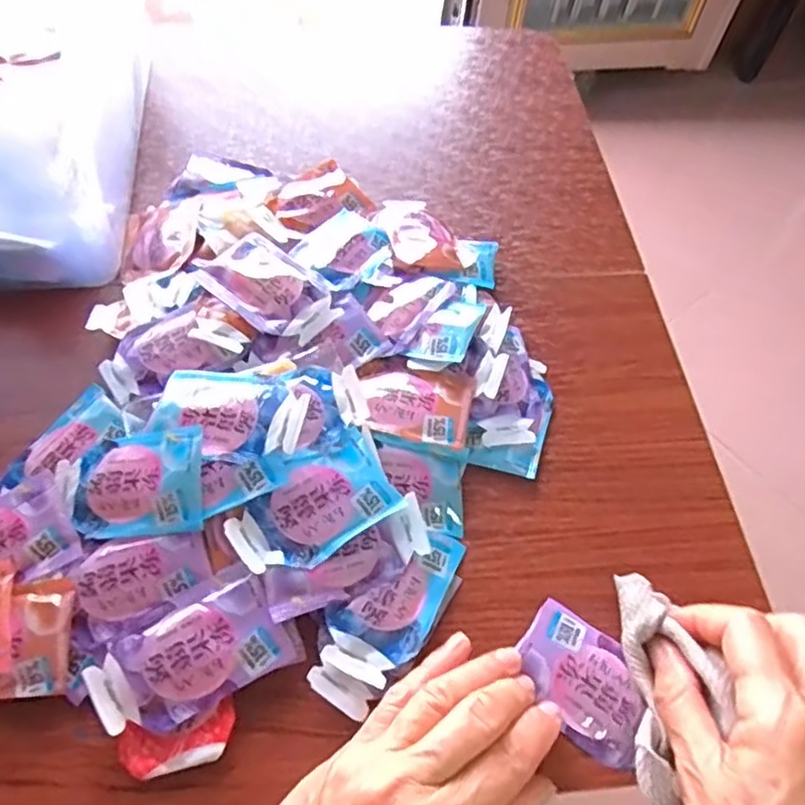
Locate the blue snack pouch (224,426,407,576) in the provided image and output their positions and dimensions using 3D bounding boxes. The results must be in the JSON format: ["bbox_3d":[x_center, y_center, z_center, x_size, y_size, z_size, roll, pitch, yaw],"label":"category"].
[{"bbox_3d":[-0.041,0.050,0.311,0.076,0.009,0.042,-31,66,-22],"label":"blue snack pouch"}]

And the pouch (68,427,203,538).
[{"bbox_3d":[-0.124,0.037,0.312,0.064,0.006,0.049,-6,72,10],"label":"pouch"}]

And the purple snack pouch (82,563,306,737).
[{"bbox_3d":[-0.089,0.109,0.284,0.079,0.013,0.045,-30,65,-21],"label":"purple snack pouch"}]

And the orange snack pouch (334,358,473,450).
[{"bbox_3d":[0.001,-0.004,0.349,0.069,0.017,0.048,8,58,0],"label":"orange snack pouch"}]

